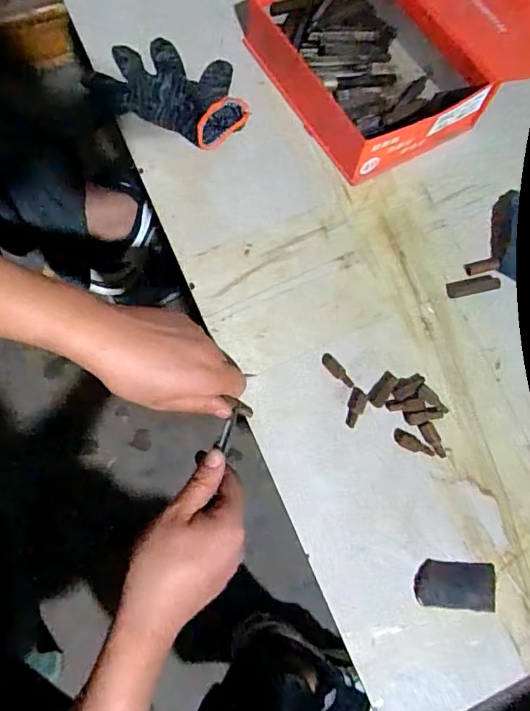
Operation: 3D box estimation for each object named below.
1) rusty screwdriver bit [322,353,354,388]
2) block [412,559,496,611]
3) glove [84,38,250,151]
[{"bbox_3d":[0.062,0.012,0.419,0.011,0.004,0.035,-38,77,-11],"label":"rusty screwdriver bit"},{"bbox_3d":[0.143,0.173,0.373,0.058,0.004,0.033,3,73,1],"label":"block"},{"bbox_3d":[-0.090,-0.268,0.488,0.157,0.034,0.099,22,74,7],"label":"glove"}]

